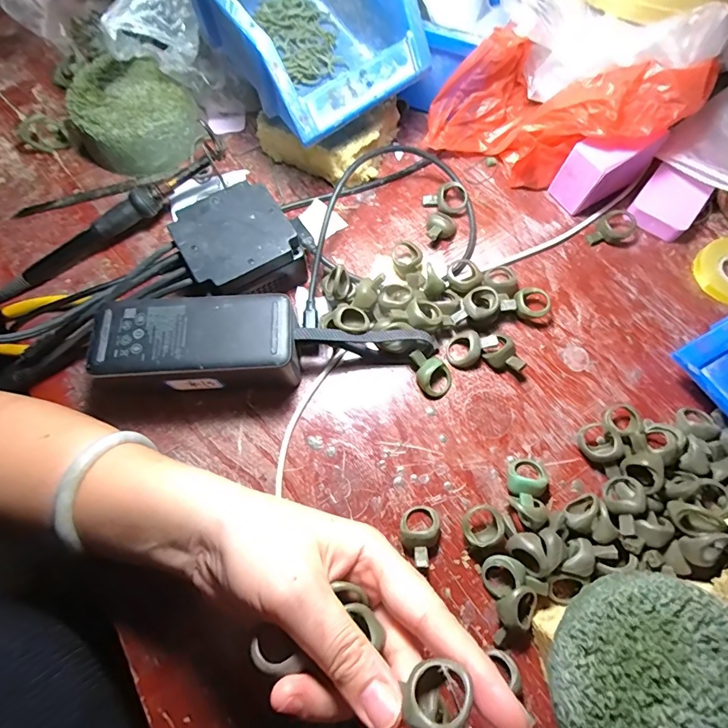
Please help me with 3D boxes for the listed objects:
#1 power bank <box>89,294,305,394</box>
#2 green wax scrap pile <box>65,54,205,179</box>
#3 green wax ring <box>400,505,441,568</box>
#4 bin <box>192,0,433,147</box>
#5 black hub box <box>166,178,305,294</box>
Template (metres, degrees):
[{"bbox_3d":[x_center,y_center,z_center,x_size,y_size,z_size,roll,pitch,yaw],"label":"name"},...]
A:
[{"bbox_3d":[-0.109,-0.011,0.288,0.126,0.053,0.053,-5,69,0],"label":"power bank"},{"bbox_3d":[-0.206,-0.218,0.361,0.100,0.044,0.086,24,72,10],"label":"green wax scrap pile"},{"bbox_3d":[0.035,0.109,0.264,0.023,0.016,0.035,11,70,5],"label":"green wax ring"},{"bbox_3d":[-0.050,-0.268,0.315,0.119,0.079,0.177,-34,72,-11],"label":"bin"},{"bbox_3d":[-0.093,-0.086,0.317,0.075,0.053,0.075,-32,72,-10],"label":"black hub box"}]

